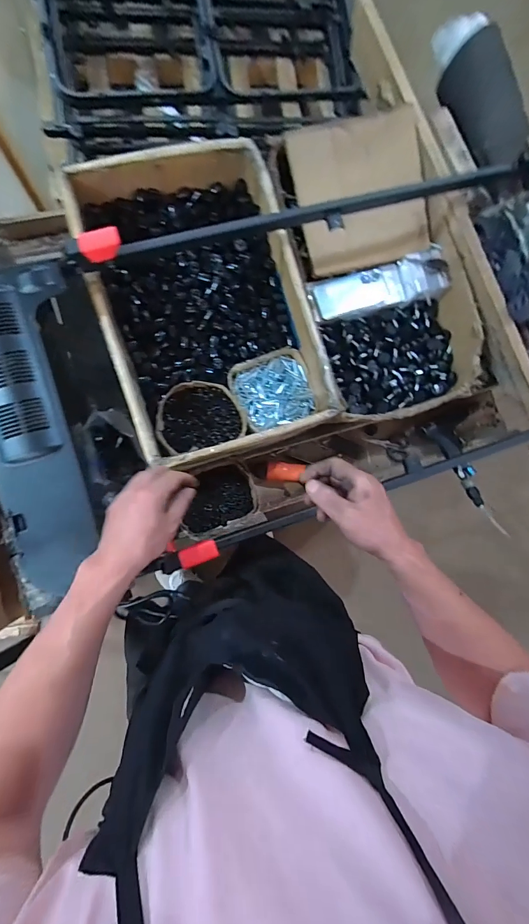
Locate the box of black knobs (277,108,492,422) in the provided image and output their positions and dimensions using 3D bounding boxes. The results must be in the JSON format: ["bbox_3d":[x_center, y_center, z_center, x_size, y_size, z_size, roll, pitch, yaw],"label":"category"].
[{"bbox_3d":[0.232,-0.385,0.774,0.356,0.132,0.586,-18,90,-9],"label":"box of black knobs"}]

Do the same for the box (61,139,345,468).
[{"bbox_3d":[-0.106,-0.271,0.692,0.343,0.137,0.502,-18,90,-9],"label":"box"}]

